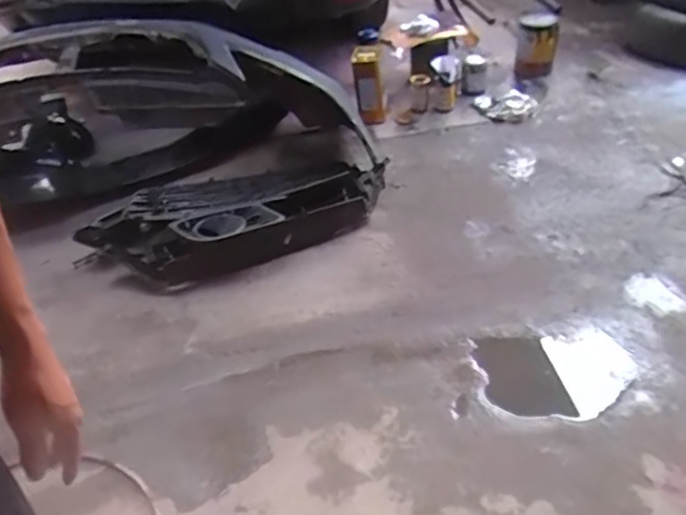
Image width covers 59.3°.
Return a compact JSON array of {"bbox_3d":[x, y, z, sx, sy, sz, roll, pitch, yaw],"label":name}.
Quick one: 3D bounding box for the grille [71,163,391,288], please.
[{"bbox_3d":[-0.308,-0.112,1.852,0.905,0.206,0.321,-23,44,-19],"label":"grille"}]

